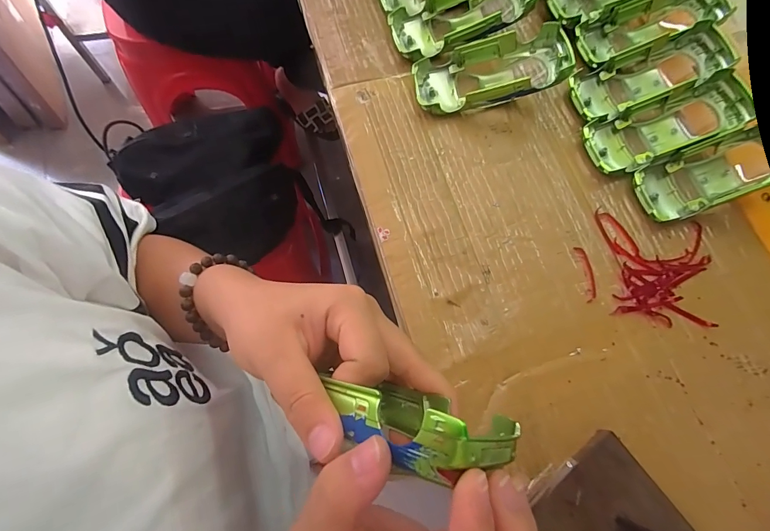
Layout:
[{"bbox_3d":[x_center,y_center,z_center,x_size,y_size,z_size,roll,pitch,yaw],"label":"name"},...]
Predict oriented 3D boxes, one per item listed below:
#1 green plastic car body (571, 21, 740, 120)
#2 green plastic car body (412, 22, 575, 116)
[{"bbox_3d":[0.242,-0.171,0.349,0.135,0.039,0.060,-22,74,5],"label":"green plastic car body"},{"bbox_3d":[0.093,-0.170,0.332,0.128,0.044,0.056,-6,72,-4],"label":"green plastic car body"}]

